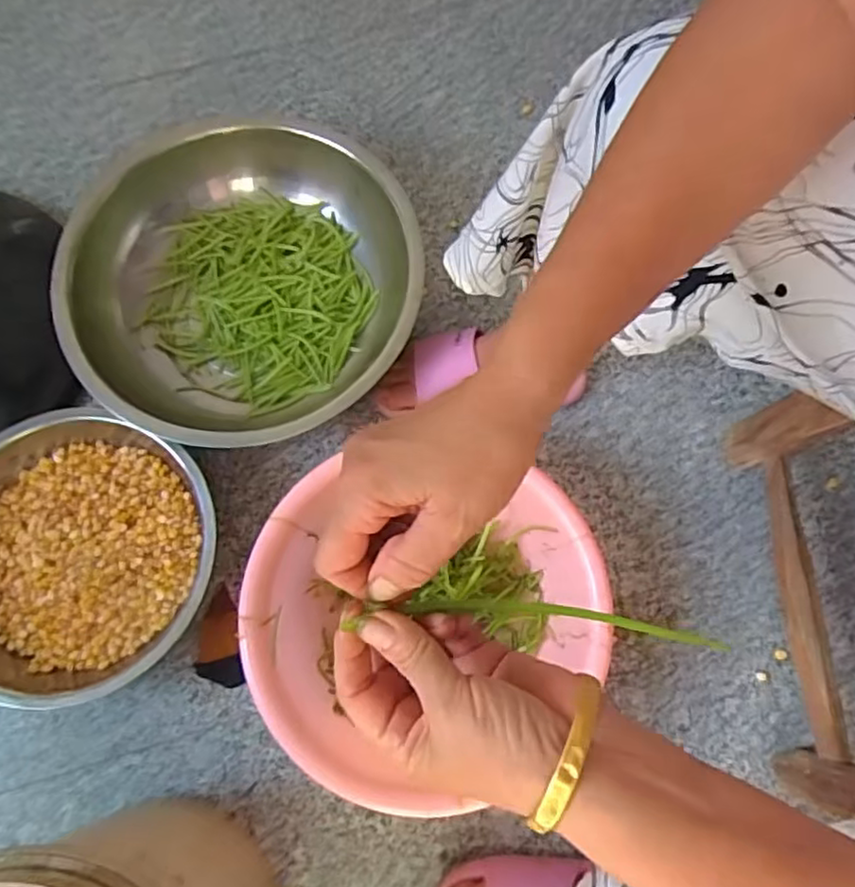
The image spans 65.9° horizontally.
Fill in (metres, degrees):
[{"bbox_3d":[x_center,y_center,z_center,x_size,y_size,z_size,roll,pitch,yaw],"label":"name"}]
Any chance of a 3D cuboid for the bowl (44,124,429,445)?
[{"bbox_3d":[-0.190,-0.166,0.718,0.341,0.107,0.359,0,75,1],"label":"bowl"}]

